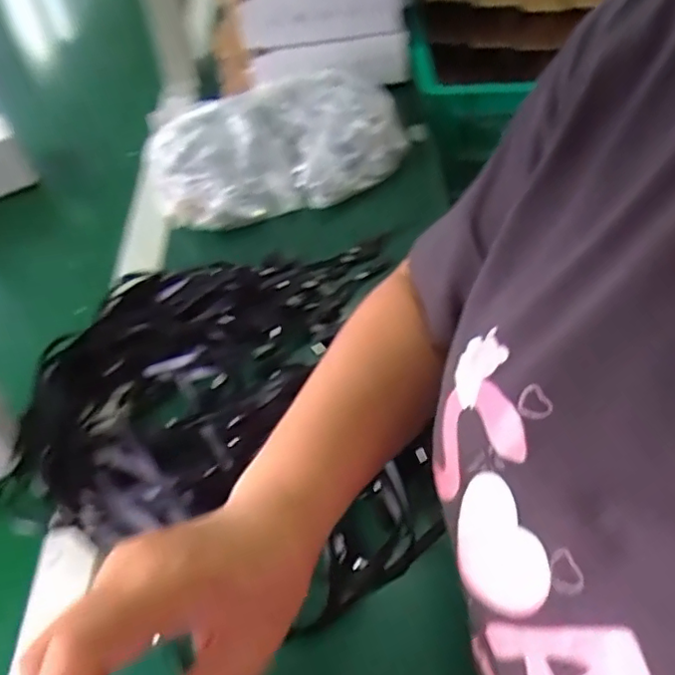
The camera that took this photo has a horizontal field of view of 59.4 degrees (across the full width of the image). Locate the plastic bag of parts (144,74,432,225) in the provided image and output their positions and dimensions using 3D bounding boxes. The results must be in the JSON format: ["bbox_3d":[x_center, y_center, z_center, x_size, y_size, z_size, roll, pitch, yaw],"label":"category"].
[{"bbox_3d":[-0.063,-0.203,0.635,0.276,0.070,0.146,-14,51,-8],"label":"plastic bag of parts"}]

